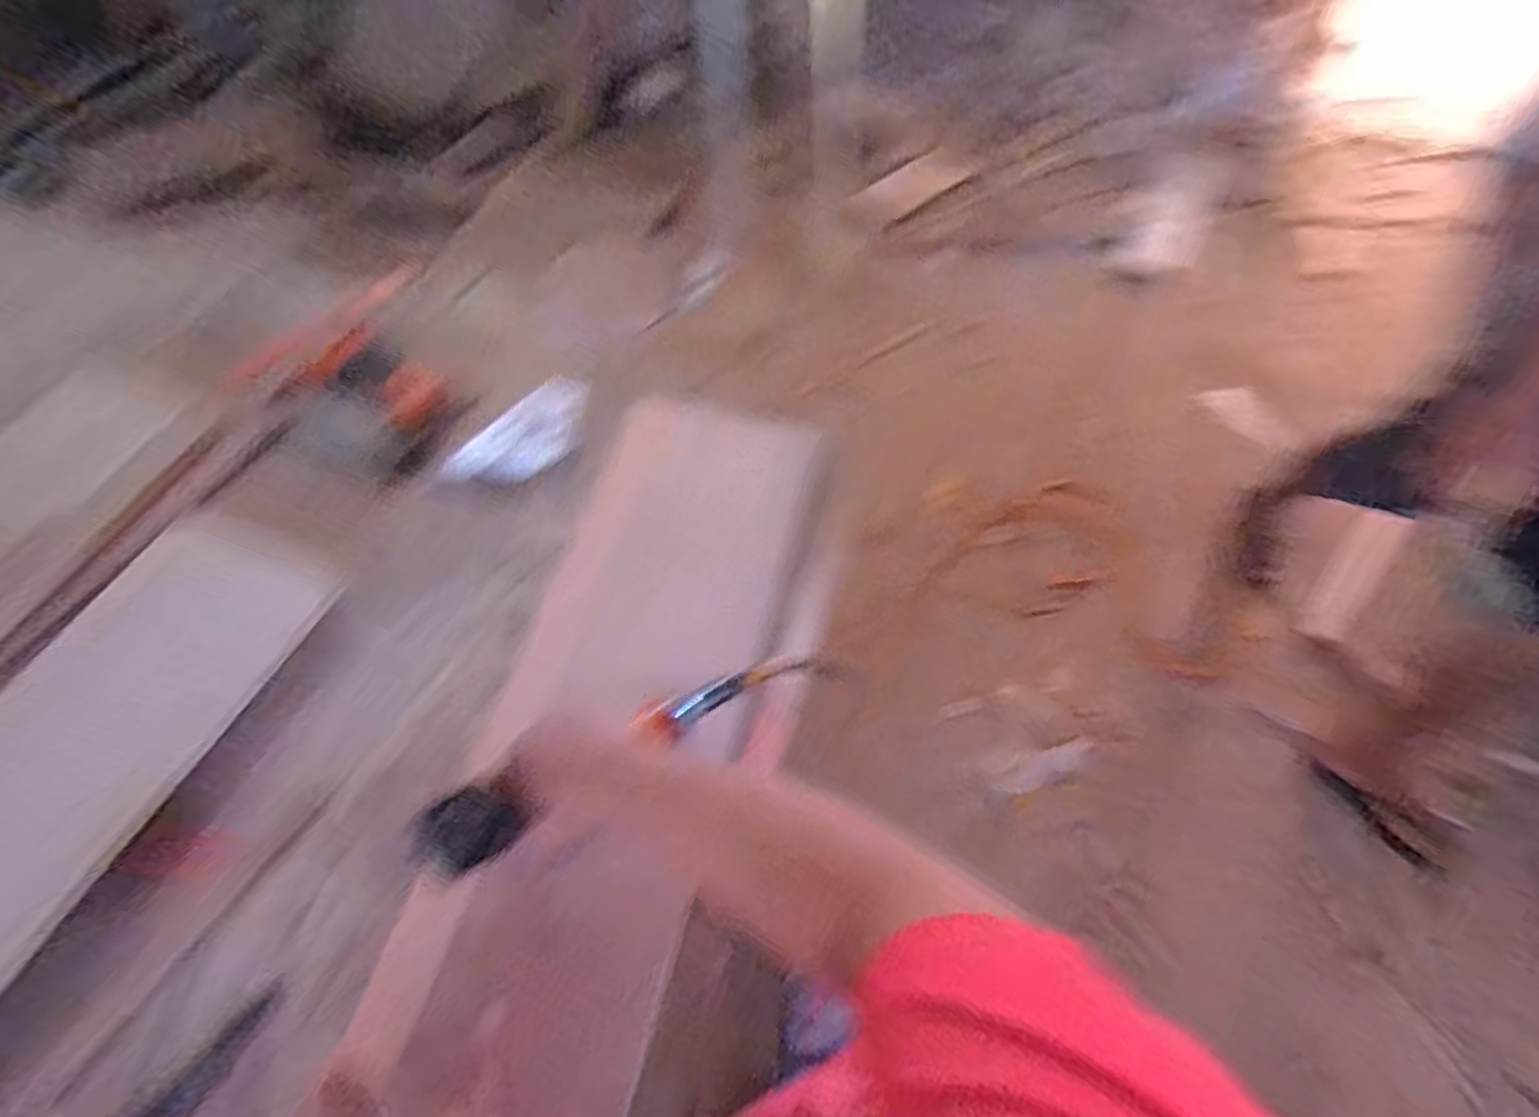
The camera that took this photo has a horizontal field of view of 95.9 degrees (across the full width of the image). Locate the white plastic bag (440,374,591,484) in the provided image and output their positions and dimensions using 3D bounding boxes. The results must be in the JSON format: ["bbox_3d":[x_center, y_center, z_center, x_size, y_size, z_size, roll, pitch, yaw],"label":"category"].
[{"bbox_3d":[-0.296,-0.148,0.843,0.191,0.032,0.094,-39,68,-18],"label":"white plastic bag"}]

